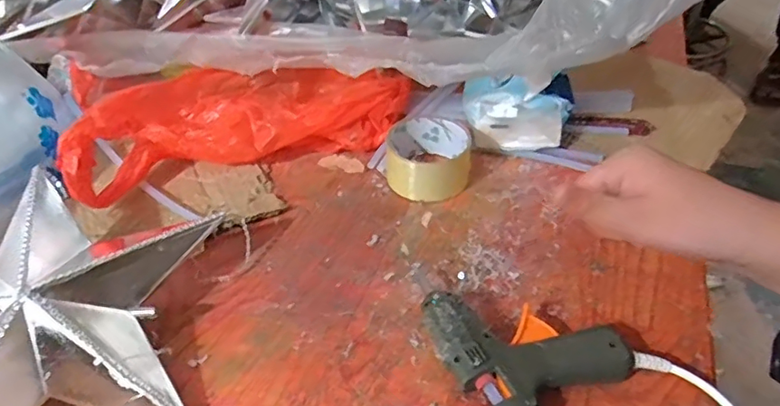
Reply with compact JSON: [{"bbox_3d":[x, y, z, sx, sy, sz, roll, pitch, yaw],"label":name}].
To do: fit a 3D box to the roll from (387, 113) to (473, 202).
[{"bbox_3d":[0.037,-0.043,0.510,0.078,0.040,0.079,-1,42,1],"label":"roll"}]

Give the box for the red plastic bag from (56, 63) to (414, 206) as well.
[{"bbox_3d":[-0.141,-0.094,0.535,0.328,0.090,0.110,-15,44,-14],"label":"red plastic bag"}]

